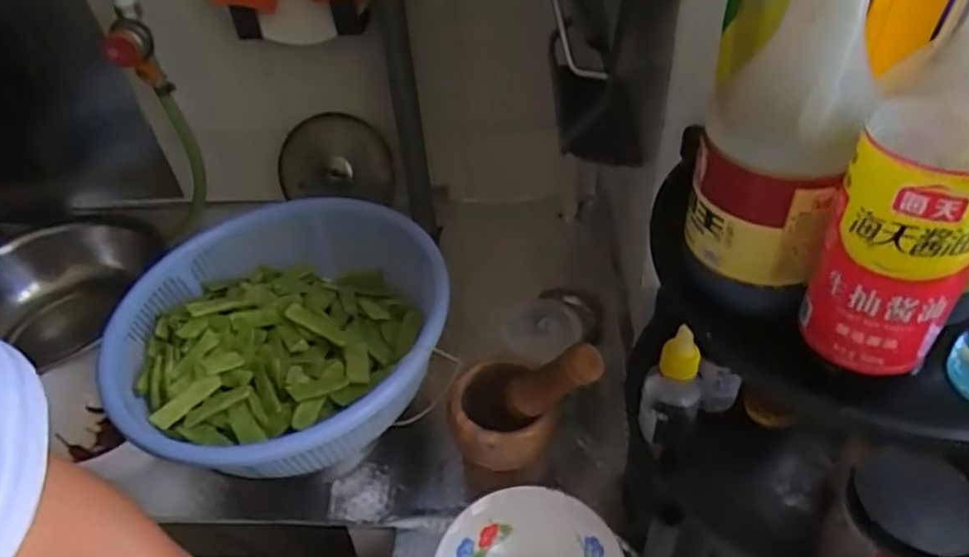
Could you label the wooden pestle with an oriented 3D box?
[{"bbox_3d":[0.060,0.087,0.542,0.037,0.100,0.025,36,46,-11],"label":"wooden pestle"}]

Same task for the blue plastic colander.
[{"bbox_3d":[-0.188,0.050,0.590,0.286,0.096,0.272,-3,43,3],"label":"blue plastic colander"}]

